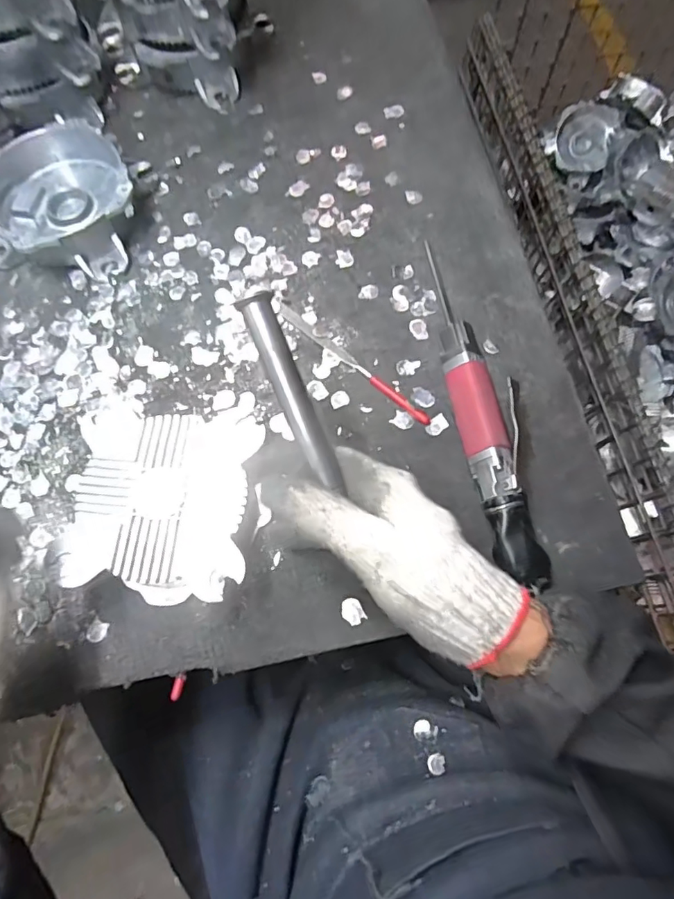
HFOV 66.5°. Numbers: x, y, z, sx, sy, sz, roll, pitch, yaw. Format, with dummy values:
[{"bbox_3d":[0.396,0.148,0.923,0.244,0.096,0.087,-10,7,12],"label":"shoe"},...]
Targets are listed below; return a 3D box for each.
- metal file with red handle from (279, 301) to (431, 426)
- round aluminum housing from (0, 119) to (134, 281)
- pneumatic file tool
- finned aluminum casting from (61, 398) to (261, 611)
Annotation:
[{"bbox_3d":[0.012,-0.074,0.429,0.163,0.004,0.009,40,78,12],"label":"metal file with red handle"},{"bbox_3d":[-0.252,-0.224,0.463,0.138,0.047,0.126,0,73,1],"label":"round aluminum housing"},{"bbox_3d":[0.111,-0.042,0.403,0.046,0.038,0.299,-10,73,-2],"label":"pneumatic file tool"},{"bbox_3d":[-0.123,0.037,0.379,0.129,0.045,0.140,-3,73,1],"label":"finned aluminum casting"}]

